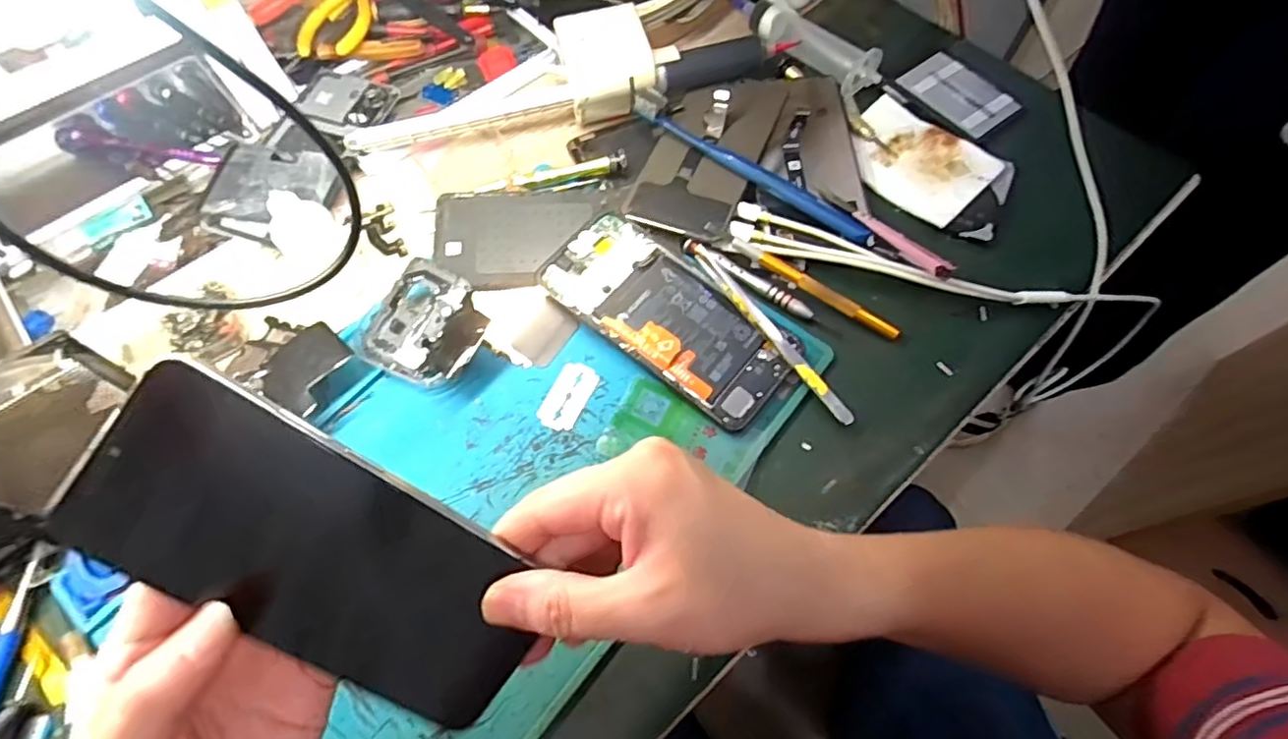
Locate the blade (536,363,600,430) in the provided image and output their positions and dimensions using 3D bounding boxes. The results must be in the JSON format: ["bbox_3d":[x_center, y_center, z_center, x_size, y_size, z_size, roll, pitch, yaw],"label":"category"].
[{"bbox_3d":[-0.045,0.015,0.373,0.024,0.004,0.043,23,67,12],"label":"blade"}]

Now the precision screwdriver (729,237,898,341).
[{"bbox_3d":[0.108,-0.053,0.394,0.115,0.011,0.009,31,69,15],"label":"precision screwdriver"}]

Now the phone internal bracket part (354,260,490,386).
[{"bbox_3d":[-0.131,-0.026,0.375,0.072,0.009,0.070,35,86,14],"label":"phone internal bracket part"}]

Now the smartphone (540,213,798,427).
[{"bbox_3d":[0.014,-0.036,0.384,0.160,0.013,0.072,37,70,17],"label":"smartphone"}]

